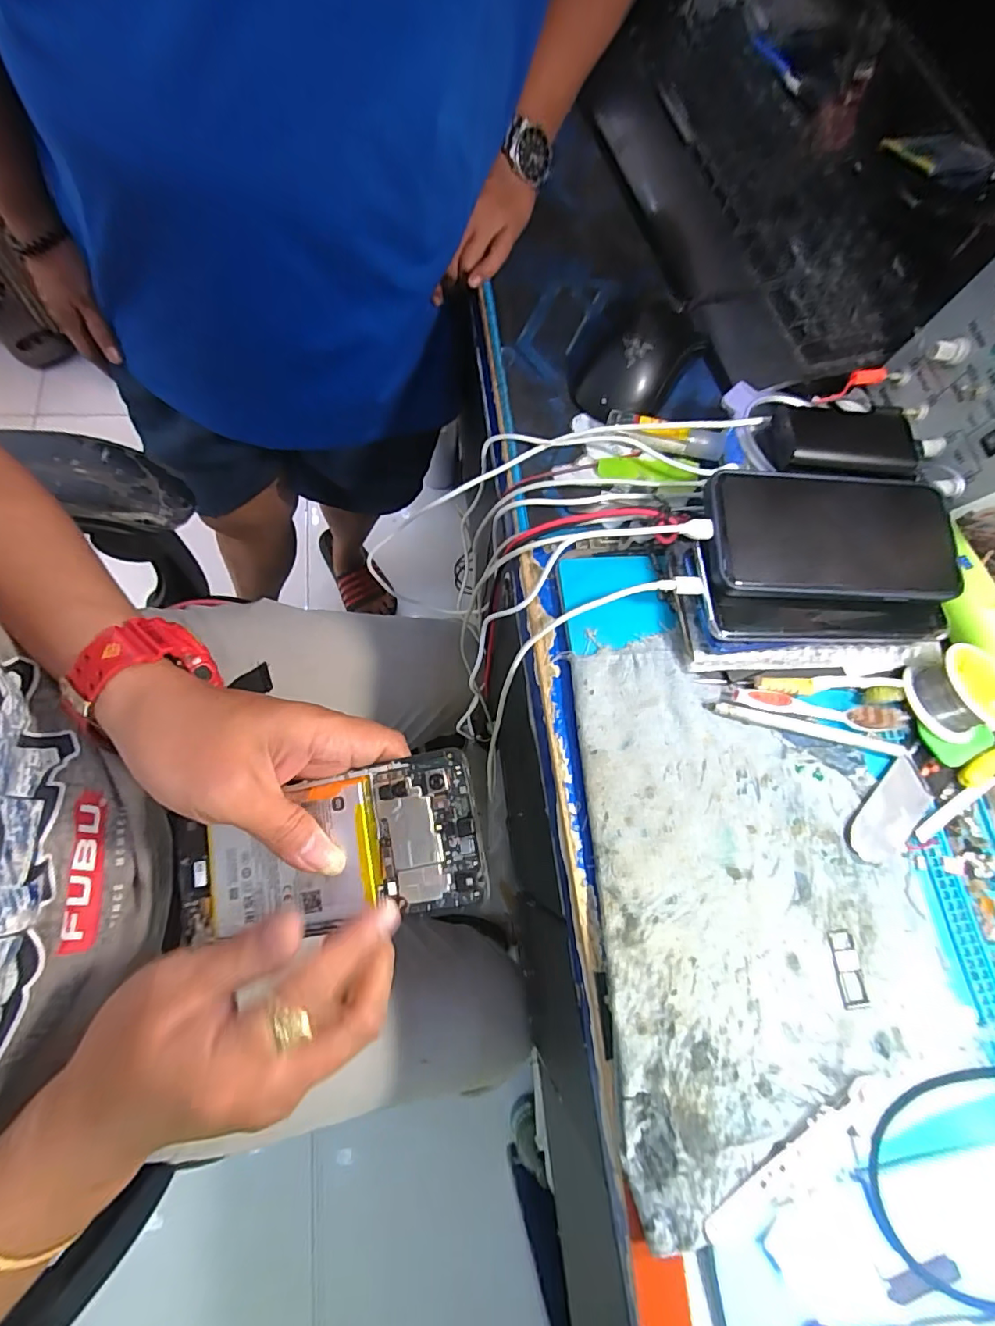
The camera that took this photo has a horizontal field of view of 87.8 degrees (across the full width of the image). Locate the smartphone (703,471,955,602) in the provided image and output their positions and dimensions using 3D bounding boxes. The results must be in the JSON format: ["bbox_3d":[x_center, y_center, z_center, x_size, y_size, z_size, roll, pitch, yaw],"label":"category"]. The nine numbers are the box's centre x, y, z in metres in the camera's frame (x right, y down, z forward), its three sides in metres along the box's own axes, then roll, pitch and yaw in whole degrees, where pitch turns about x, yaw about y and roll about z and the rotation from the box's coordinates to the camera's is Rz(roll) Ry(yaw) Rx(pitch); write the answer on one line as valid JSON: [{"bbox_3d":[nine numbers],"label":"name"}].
[{"bbox_3d":[0.215,-0.080,0.327,0.172,0.011,0.082,2,75,-7],"label":"smartphone"}]

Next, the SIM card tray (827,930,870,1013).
[{"bbox_3d":[0.197,0.171,0.289,0.015,0.004,0.039,-1,73,-7],"label":"SIM card tray"}]

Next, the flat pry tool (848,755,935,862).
[{"bbox_3d":[0.237,0.092,0.312,0.066,0.004,0.030,-41,79,-14],"label":"flat pry tool"}]

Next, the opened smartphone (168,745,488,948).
[{"bbox_3d":[-0.091,0.098,0.261,0.172,0.012,0.070,-16,73,10],"label":"opened smartphone"}]

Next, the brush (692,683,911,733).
[{"bbox_3d":[0.193,0.027,0.324,0.132,0.009,0.016,9,72,-4],"label":"brush"}]

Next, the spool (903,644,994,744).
[{"bbox_3d":[0.290,0.018,0.319,0.052,0.026,0.053,2,73,-6],"label":"spool"}]

